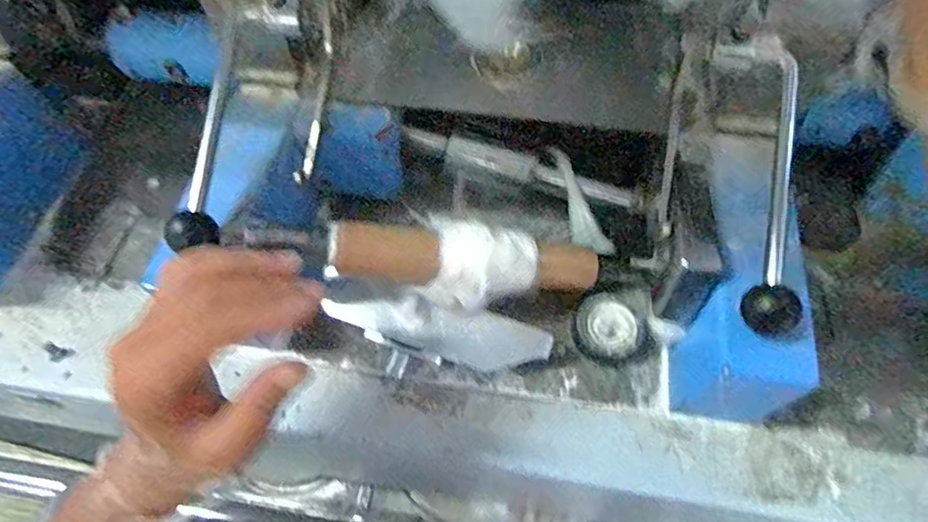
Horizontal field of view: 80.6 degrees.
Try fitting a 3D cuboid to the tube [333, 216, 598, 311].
[{"bbox_3d":[0.004,0.003,0.367,0.173,0.043,0.043,5,59,-17],"label":"tube"}]

